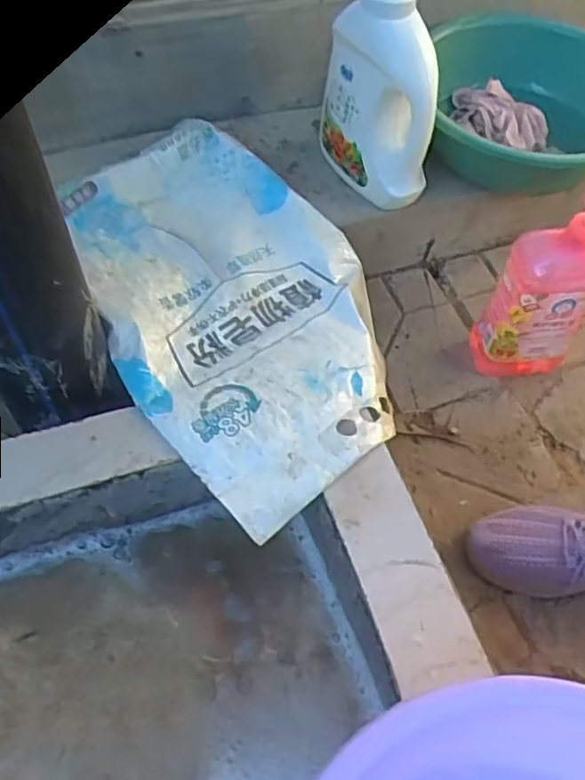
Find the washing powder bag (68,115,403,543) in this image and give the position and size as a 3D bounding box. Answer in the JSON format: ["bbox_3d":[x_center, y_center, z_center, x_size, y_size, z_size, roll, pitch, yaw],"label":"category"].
[{"bbox_3d":[-0.063,-0.114,0.735,0.338,0.065,0.510,-30,60,-22],"label":"washing powder bag"}]

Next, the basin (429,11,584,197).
[{"bbox_3d":[0.330,-0.402,0.888,0.272,0.106,0.290,5,54,2],"label":"basin"}]

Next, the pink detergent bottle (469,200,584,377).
[{"bbox_3d":[0.307,-0.116,0.751,0.109,0.277,0.065,-4,57,-6],"label":"pink detergent bottle"}]

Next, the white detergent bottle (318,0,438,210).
[{"bbox_3d":[0.111,-0.368,0.759,0.072,0.246,0.150,-31,61,-22],"label":"white detergent bottle"}]

